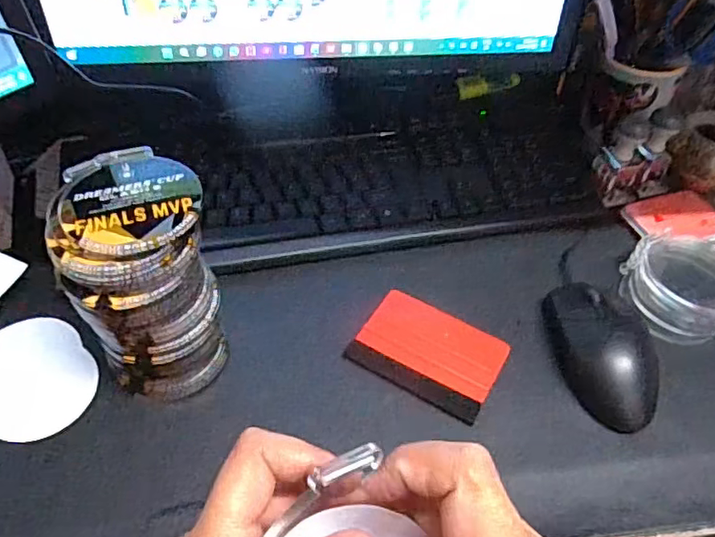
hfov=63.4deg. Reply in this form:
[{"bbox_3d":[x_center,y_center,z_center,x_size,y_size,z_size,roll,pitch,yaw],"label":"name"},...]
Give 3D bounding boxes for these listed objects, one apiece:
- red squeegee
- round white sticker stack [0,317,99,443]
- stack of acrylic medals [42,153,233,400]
[{"bbox_3d":[0.052,0.057,0.413,0.098,0.004,0.074,28,55,17],"label":"red squeegee"},{"bbox_3d":[-0.220,0.071,0.388,0.075,0.009,0.093,-30,59,-25],"label":"round white sticker stack"},{"bbox_3d":[-0.132,0.008,0.364,0.083,0.127,0.105,-7,53,-10],"label":"stack of acrylic medals"}]

